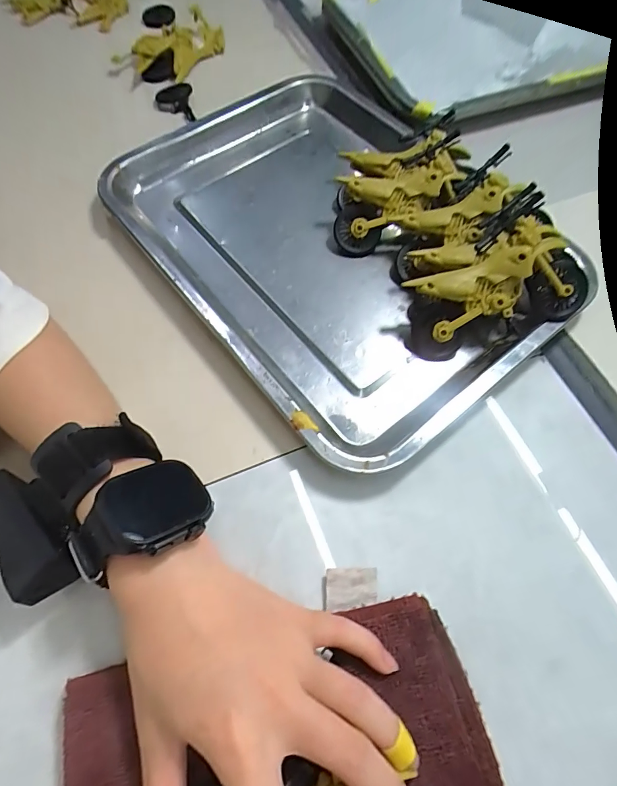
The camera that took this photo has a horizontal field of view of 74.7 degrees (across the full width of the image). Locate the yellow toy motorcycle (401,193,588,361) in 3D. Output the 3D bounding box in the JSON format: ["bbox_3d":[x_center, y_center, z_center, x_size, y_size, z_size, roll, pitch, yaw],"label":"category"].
[{"bbox_3d":[0.133,-0.074,0.286,0.126,0.062,0.059,-13,64,-7],"label":"yellow toy motorcycle"}]

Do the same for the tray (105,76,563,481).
[{"bbox_3d":[0.018,-0.136,0.337,0.267,0.026,0.350,-35,69,-16],"label":"tray"}]

